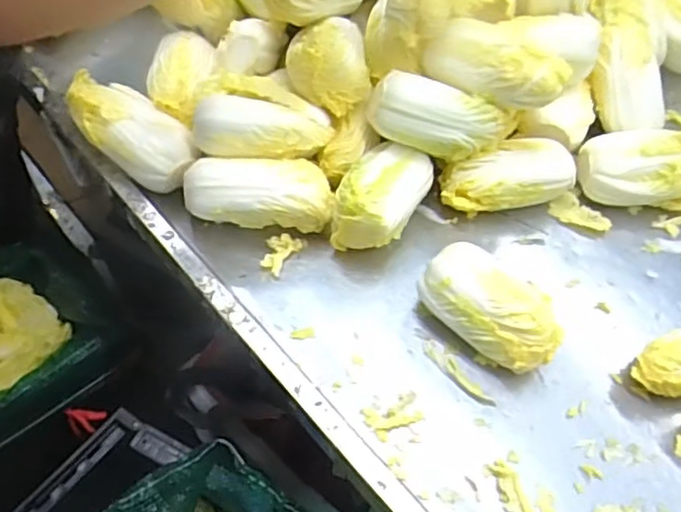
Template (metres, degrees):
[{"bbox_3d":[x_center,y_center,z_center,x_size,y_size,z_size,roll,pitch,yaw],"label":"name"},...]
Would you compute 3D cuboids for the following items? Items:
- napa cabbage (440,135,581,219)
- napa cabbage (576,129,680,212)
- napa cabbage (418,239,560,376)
[{"bbox_3d":[0.175,-0.079,0.672,0.138,0.058,0.060,-9,57,-12],"label":"napa cabbage"},{"bbox_3d":[0.334,-0.091,0.680,0.152,0.071,0.066,7,55,-1],"label":"napa cabbage"},{"bbox_3d":[0.138,0.046,0.574,0.130,0.067,0.080,38,60,20],"label":"napa cabbage"}]

